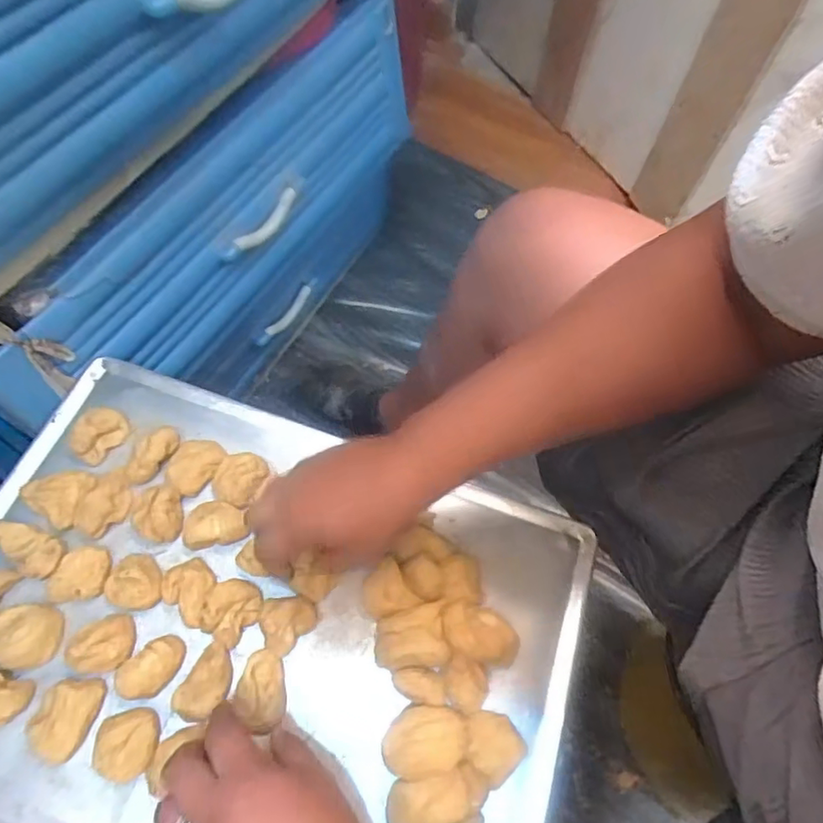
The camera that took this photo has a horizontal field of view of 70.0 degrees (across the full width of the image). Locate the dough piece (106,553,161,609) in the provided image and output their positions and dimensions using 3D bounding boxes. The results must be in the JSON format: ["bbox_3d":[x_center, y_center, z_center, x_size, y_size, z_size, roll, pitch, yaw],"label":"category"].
[{"bbox_3d":[-0.201,0.121,0.428,0.039,0.027,0.041,1,61,-1],"label":"dough piece"}]

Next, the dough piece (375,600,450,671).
[{"bbox_3d":[-0.001,0.161,0.422,0.049,0.032,0.041,-4,62,-4],"label":"dough piece"}]

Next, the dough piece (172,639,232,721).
[{"bbox_3d":[-0.141,0.186,0.401,0.027,0.017,0.048,28,64,13],"label":"dough piece"}]

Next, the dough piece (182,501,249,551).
[{"bbox_3d":[-0.151,0.085,0.451,0.044,0.022,0.031,-9,62,-7],"label":"dough piece"}]

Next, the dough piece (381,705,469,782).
[{"bbox_3d":[0.008,0.221,0.393,0.055,0.035,0.040,-5,62,-4],"label":"dough piece"}]

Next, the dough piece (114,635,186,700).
[{"bbox_3d":[-0.178,0.175,0.401,0.045,0.018,0.028,-36,68,-19],"label":"dough piece"}]

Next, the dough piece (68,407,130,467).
[{"bbox_3d":[-0.254,0.017,0.472,0.030,0.021,0.045,30,65,14],"label":"dough piece"}]

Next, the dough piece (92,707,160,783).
[{"bbox_3d":[-0.185,0.216,0.382,0.040,0.019,0.040,1,61,-1],"label":"dough piece"}]

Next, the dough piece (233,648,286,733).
[{"bbox_3d":[-0.104,0.192,0.408,0.033,0.024,0.045,-7,62,-5],"label":"dough piece"}]

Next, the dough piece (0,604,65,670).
[{"bbox_3d":[-0.265,0.155,0.405,0.038,0.023,0.042,11,62,4],"label":"dough piece"}]

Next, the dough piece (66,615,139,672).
[{"bbox_3d":[-0.213,0.159,0.405,0.037,0.023,0.037,1,61,-1],"label":"dough piece"}]

